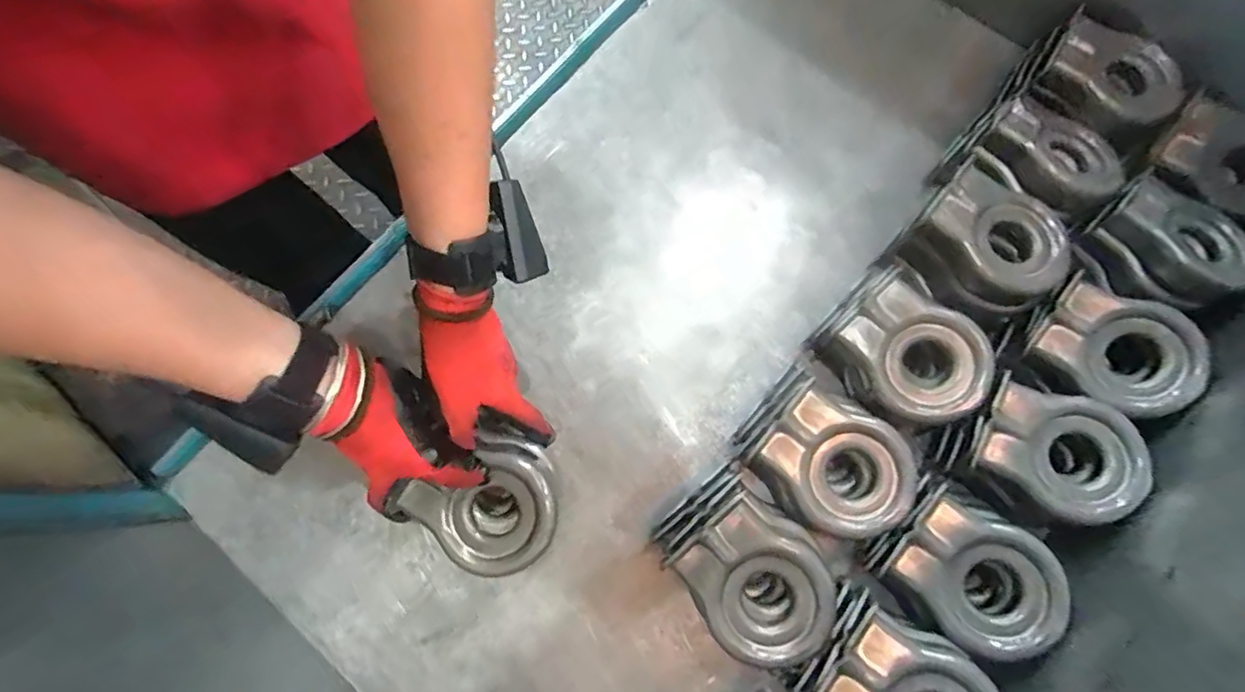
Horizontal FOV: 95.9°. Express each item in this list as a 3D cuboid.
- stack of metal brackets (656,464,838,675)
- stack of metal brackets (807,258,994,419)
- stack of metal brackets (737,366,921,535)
[{"bbox_3d":[0.100,0.179,0.456,0.100,0.079,0.129,-40,80,-8],"label":"stack of metal brackets"},{"bbox_3d":[0.244,0.007,0.497,0.096,0.083,0.127,-44,80,-8],"label":"stack of metal brackets"},{"bbox_3d":[0.168,0.096,0.478,0.130,0.083,0.096,43,81,10],"label":"stack of metal brackets"}]

